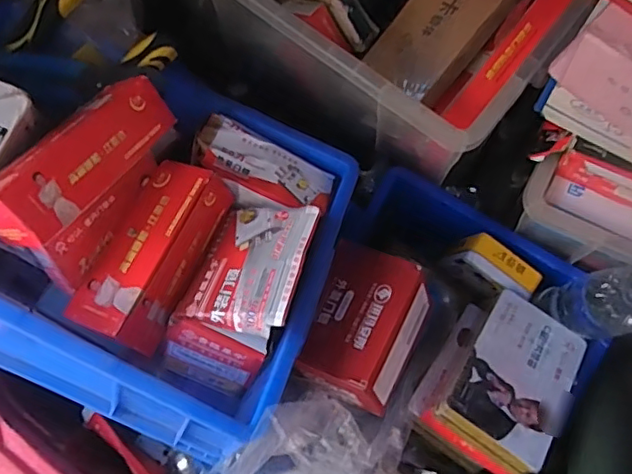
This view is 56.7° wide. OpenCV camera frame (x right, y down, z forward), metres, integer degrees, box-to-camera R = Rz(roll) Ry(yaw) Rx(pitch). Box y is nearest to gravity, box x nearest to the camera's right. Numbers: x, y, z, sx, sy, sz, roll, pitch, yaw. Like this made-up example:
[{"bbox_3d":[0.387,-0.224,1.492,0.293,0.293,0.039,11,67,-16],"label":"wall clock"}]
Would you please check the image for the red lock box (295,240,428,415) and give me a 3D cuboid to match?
[{"bbox_3d":[0.050,0.088,0.566,0.088,0.075,0.142,12,62,23],"label":"red lock box"}]

